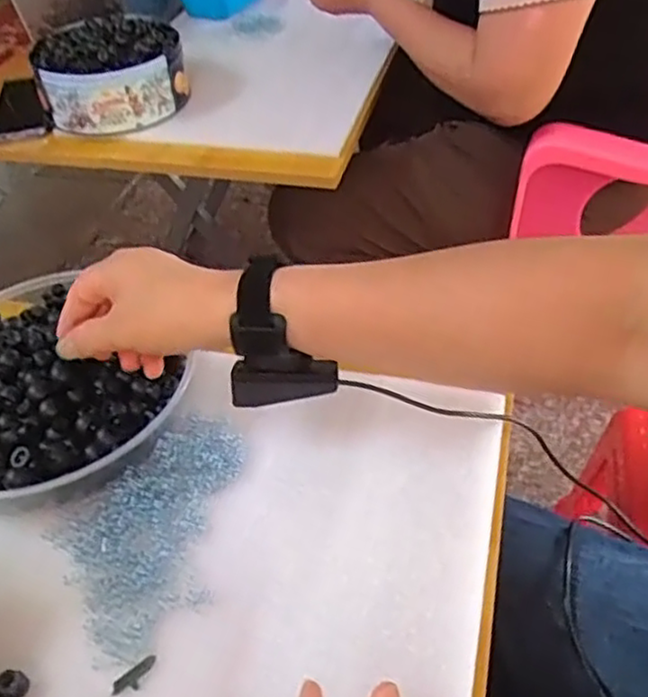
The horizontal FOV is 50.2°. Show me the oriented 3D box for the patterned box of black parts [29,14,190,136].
[{"bbox_3d":[-0.277,-0.357,0.911,0.181,0.107,0.176,-15,45,-9],"label":"patterned box of black parts"}]

